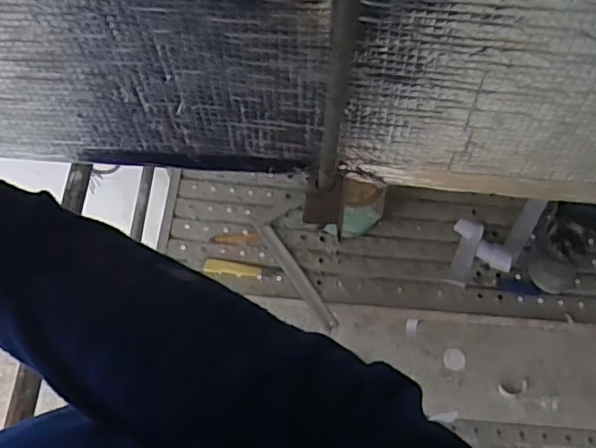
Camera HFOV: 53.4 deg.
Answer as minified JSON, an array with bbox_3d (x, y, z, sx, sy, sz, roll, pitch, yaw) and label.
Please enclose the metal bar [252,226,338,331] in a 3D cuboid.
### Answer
[{"bbox_3d":[-0.003,0.119,1.449,0.034,0.017,0.322,-31,68,-16],"label":"metal bar"}]

